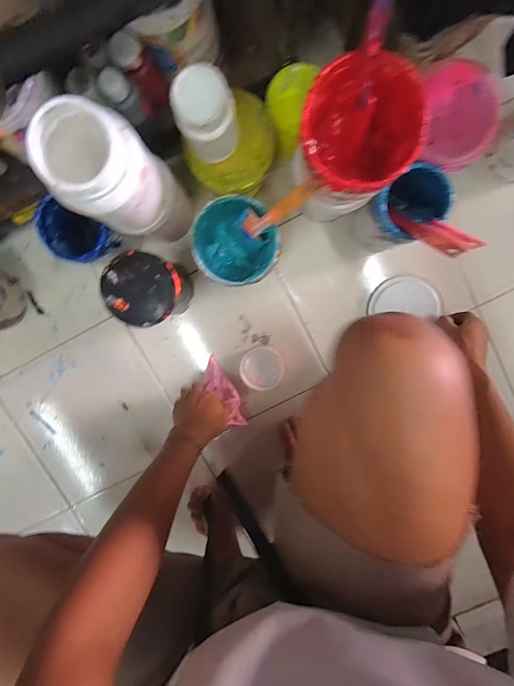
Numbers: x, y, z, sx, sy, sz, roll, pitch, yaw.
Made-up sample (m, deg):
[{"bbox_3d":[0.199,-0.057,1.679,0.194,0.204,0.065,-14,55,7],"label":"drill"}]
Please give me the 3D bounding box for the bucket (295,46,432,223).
[{"bbox_3d":[0.116,-0.231,0.384,0.113,0.142,0.117,0,100,-1],"label":"bucket"}]

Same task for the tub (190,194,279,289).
[{"bbox_3d":[-0.030,-0.159,0.528,0.124,0.125,0.123,0,99,1],"label":"tub"}]

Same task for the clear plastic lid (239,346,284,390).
[{"bbox_3d":[0.010,0.049,0.619,0.081,0.014,0.080,1,99,0],"label":"clear plastic lid"}]

